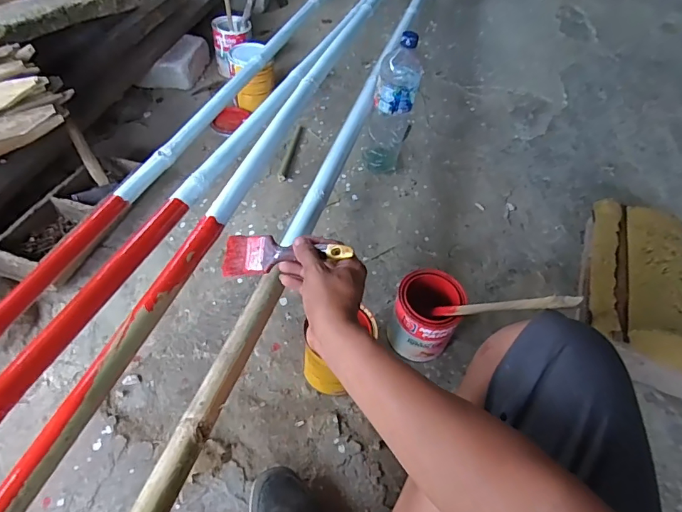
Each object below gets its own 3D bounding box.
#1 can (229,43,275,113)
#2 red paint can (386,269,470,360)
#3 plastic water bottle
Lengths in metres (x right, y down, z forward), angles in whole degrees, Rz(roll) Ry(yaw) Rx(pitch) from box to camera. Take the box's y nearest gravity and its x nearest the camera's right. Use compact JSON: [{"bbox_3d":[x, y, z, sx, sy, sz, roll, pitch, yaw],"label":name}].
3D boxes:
[{"bbox_3d":[-0.216,-0.443,1.115,0.103,0.133,0.116,-13,59,-15],"label":"can"},{"bbox_3d":[0.140,0.102,0.763,0.104,0.130,0.107,3,56,-5],"label":"red paint can"},{"bbox_3d":[0.107,-0.308,0.951,0.089,0.303,0.093,12,56,2],"label":"plastic water bottle"}]

